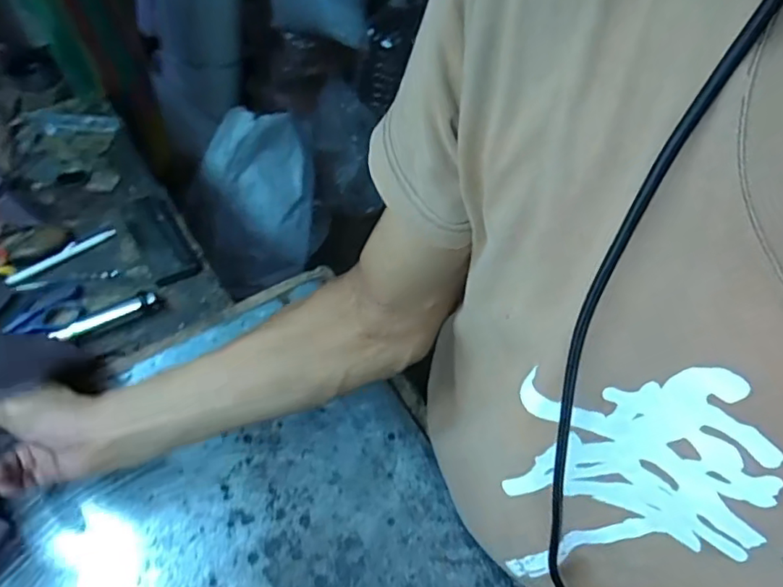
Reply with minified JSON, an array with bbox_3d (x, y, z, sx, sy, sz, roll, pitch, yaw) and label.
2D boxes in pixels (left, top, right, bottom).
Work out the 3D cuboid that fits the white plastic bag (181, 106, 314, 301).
[{"bbox_3d":[-0.312,-0.199,1.342,0.282,0.389,0.197,-5,53,-10],"label":"white plastic bag"}]

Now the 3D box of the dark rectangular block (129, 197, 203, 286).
[{"bbox_3d":[-0.293,-0.075,0.731,0.055,0.007,0.157,-24,57,-19],"label":"dark rectangular block"}]

